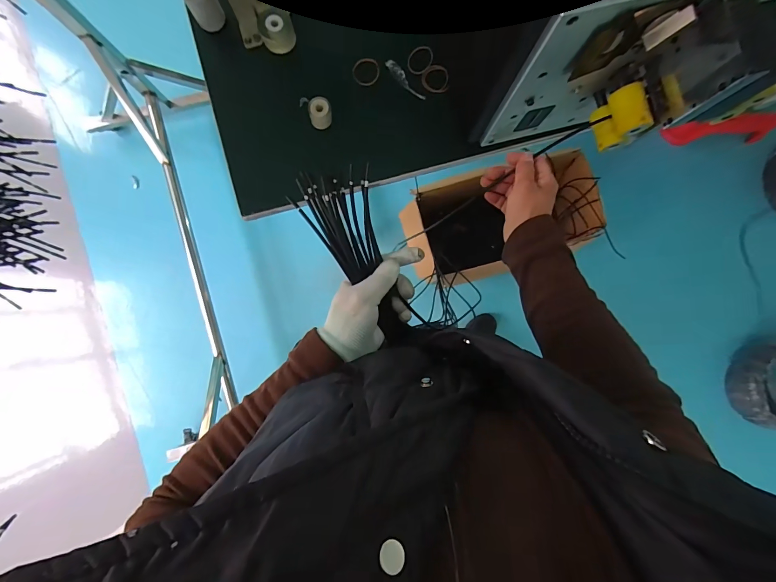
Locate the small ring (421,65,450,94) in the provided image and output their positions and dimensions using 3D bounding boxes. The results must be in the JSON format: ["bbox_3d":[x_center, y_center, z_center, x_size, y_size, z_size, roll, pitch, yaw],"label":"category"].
[{"bbox_3d":[0.076,-0.337,0.558,0.042,0.010,0.047,-10,86,0],"label":"small ring"}]

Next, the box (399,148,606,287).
[{"bbox_3d":[0.349,-0.224,1.122,0.583,0.250,0.283,-17,87,-2],"label":"box"}]

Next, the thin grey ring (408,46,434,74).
[{"bbox_3d":[0.052,-0.367,0.555,0.038,0.007,0.046,14,90,3],"label":"thin grey ring"}]

